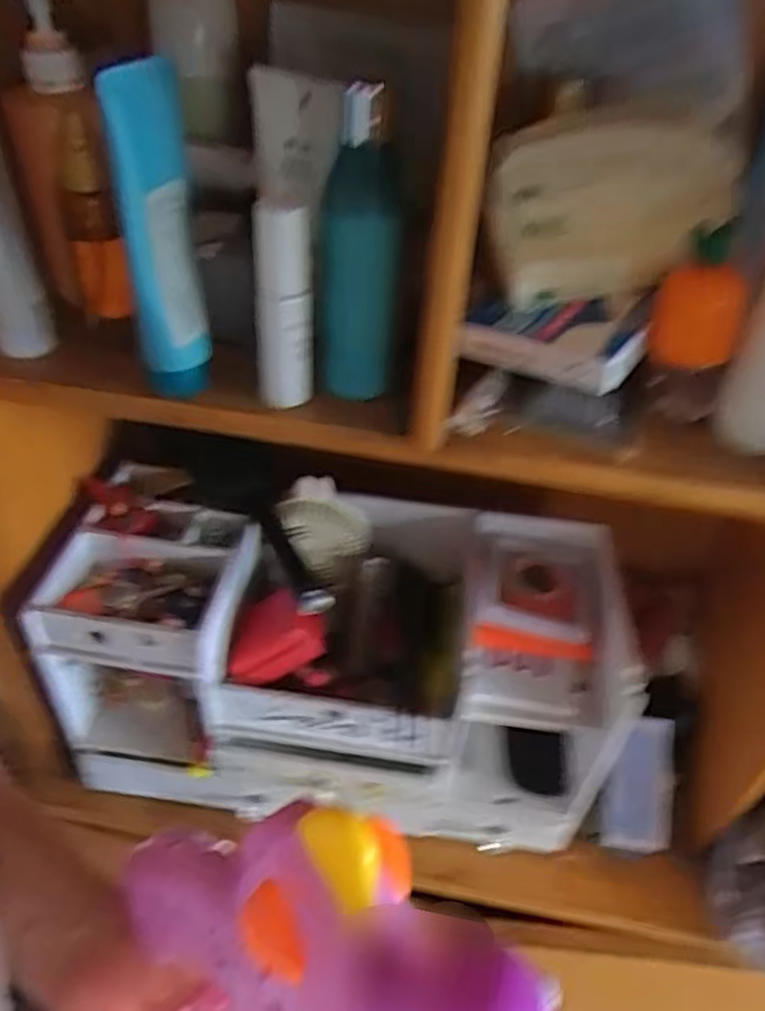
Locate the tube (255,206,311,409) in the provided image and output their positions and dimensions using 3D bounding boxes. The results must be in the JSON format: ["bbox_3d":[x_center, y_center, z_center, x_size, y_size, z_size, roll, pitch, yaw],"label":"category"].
[{"bbox_3d":[-0.056,-0.108,0.407,0.031,0.127,0.030,1,41,-6],"label":"tube"}]

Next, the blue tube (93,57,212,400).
[{"bbox_3d":[-0.121,-0.143,0.391,0.046,0.165,0.041,-11,44,-19],"label":"blue tube"}]

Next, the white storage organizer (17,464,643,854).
[{"bbox_3d":[-0.038,0.136,0.634,0.459,0.218,0.194,8,41,2],"label":"white storage organizer"}]

